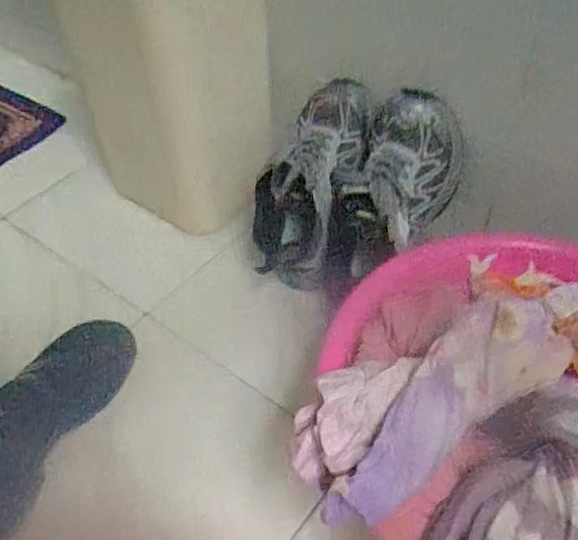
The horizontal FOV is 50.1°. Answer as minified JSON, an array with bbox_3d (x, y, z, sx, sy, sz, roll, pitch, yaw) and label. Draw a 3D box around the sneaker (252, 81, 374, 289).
[{"bbox_3d":[0.017,-0.105,0.717,0.104,0.245,0.105,23,11,20],"label":"sneaker"}]

